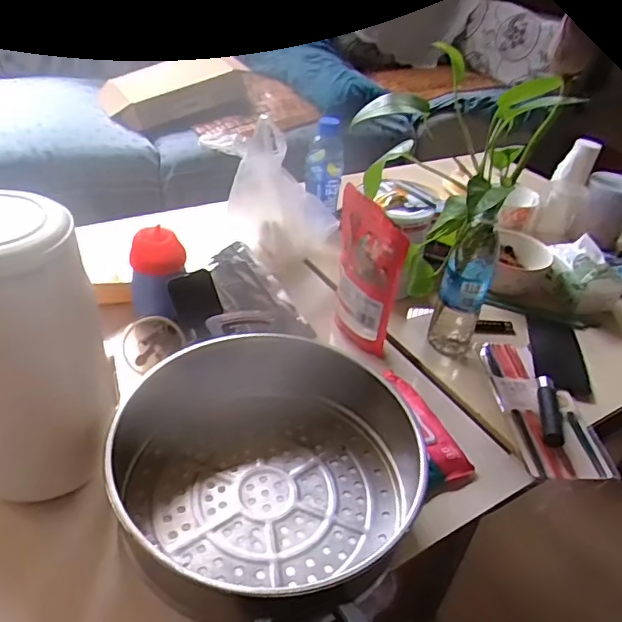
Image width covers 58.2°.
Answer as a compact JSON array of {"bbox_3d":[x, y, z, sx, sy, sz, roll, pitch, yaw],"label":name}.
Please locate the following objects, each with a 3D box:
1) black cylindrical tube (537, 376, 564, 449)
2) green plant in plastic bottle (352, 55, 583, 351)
[{"bbox_3d":[0.311,0.125,0.728,0.022,0.027,0.125,13,37,9],"label":"black cylindrical tube"},{"bbox_3d":[0.168,-0.128,0.764,0.183,0.376,0.208,-20,44,-32],"label":"green plant in plastic bottle"}]

